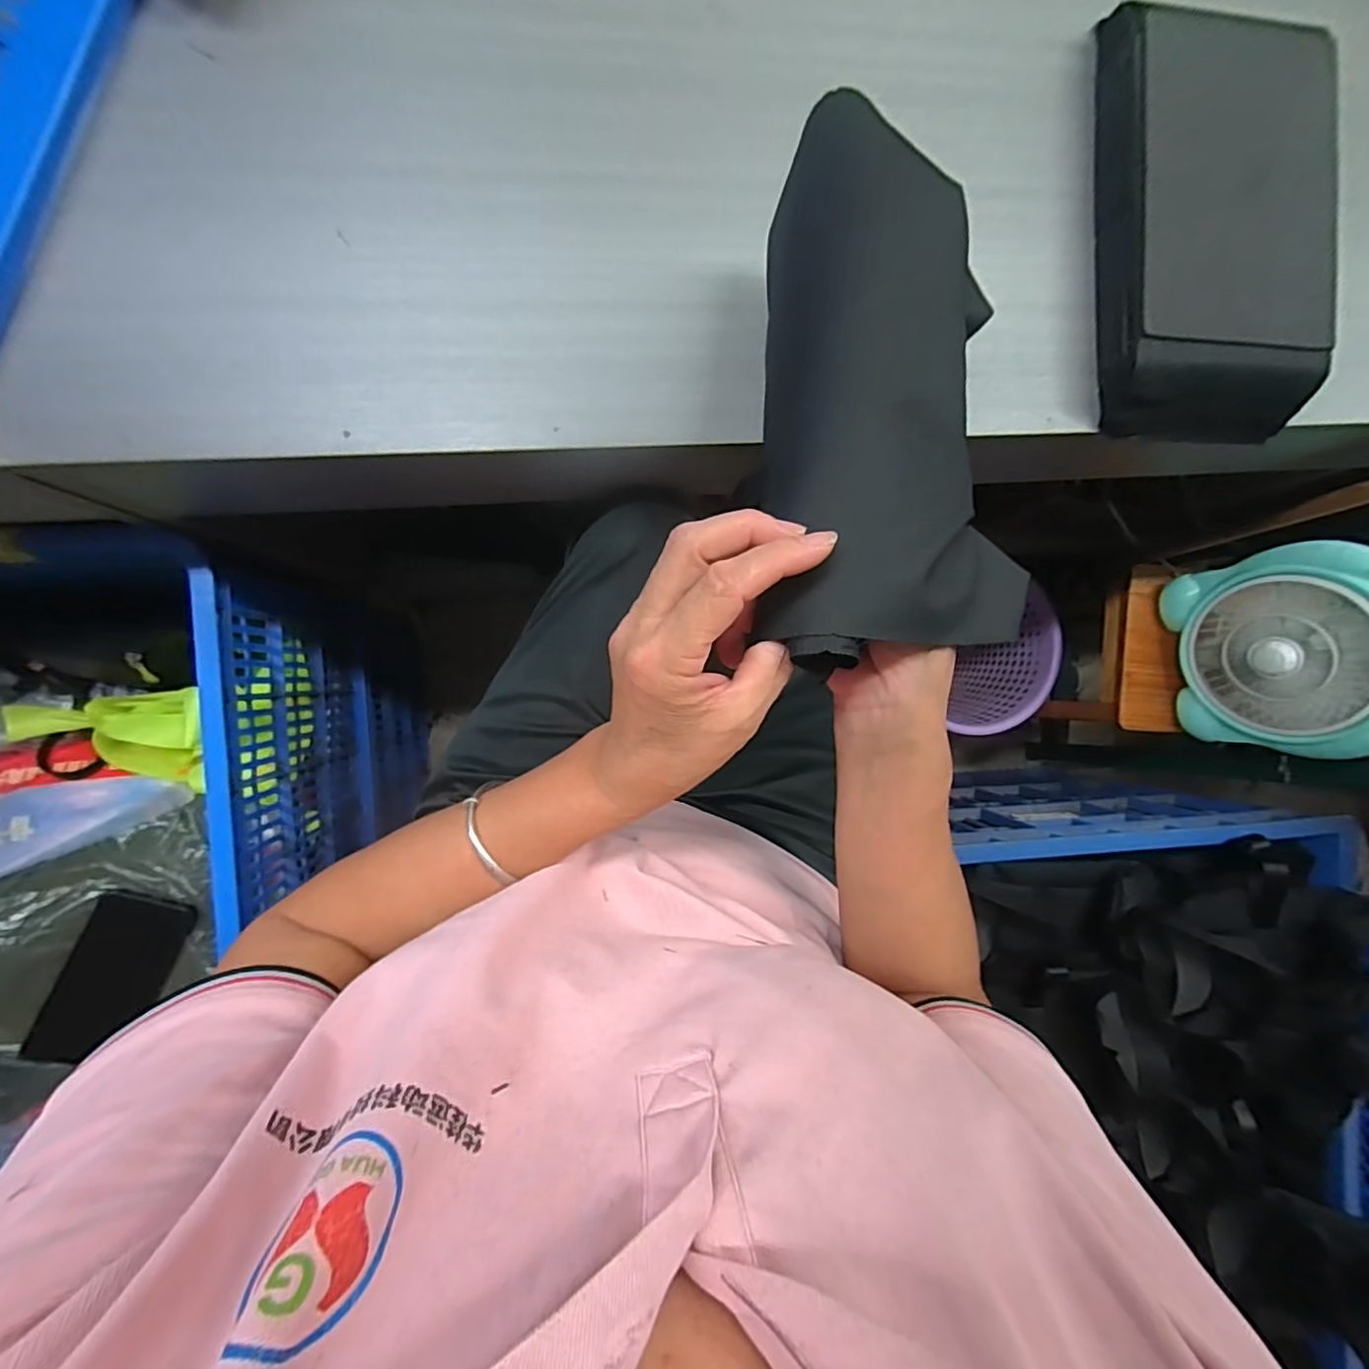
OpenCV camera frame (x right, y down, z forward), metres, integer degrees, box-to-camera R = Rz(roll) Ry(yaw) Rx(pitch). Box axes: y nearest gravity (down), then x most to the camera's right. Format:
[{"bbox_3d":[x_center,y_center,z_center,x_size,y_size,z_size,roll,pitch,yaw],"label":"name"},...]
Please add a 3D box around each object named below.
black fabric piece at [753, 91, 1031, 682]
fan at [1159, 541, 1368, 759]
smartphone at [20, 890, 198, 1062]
[{"bbox_3d":[0.110,-0.144,0.291,0.137,0.059,0.301,5,76,-8],"label":"black fabric piece"},{"bbox_3d":[0.705,-0.037,0.677,0.091,0.223,0.230,-7,92,-8],"label":"fan"},{"bbox_3d":[-0.560,0.288,0.582,0.082,0.005,0.161,25,81,-22],"label":"smartphone"}]

